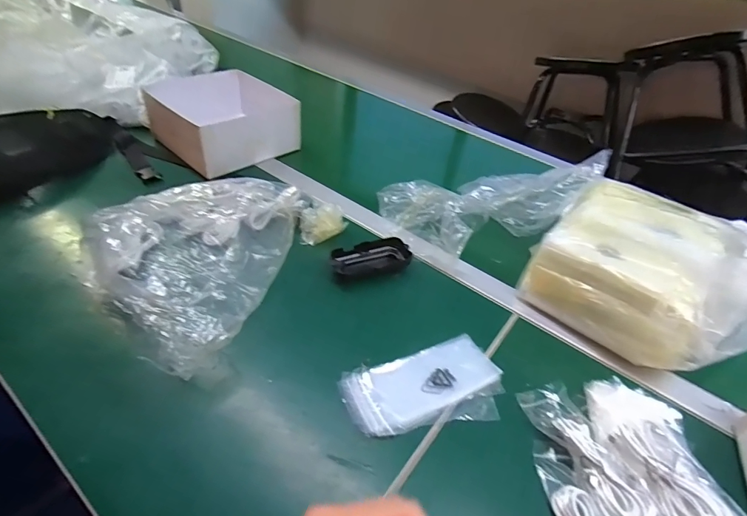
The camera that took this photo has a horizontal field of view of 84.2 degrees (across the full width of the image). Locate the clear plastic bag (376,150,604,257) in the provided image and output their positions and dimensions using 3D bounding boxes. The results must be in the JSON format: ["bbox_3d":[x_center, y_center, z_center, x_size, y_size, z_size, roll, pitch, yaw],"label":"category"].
[{"bbox_3d":[0.185,-0.101,0.643,0.306,0.120,0.185,-12,45,-21],"label":"clear plastic bag"}]

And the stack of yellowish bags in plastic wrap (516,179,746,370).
[{"bbox_3d":[0.344,0.010,0.526,0.229,0.114,0.225,30,46,23],"label":"stack of yellowish bags in plastic wrap"}]

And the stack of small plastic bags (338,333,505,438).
[{"bbox_3d":[0.058,0.141,0.444,0.171,0.010,0.096,-12,45,-20],"label":"stack of small plastic bags"}]

